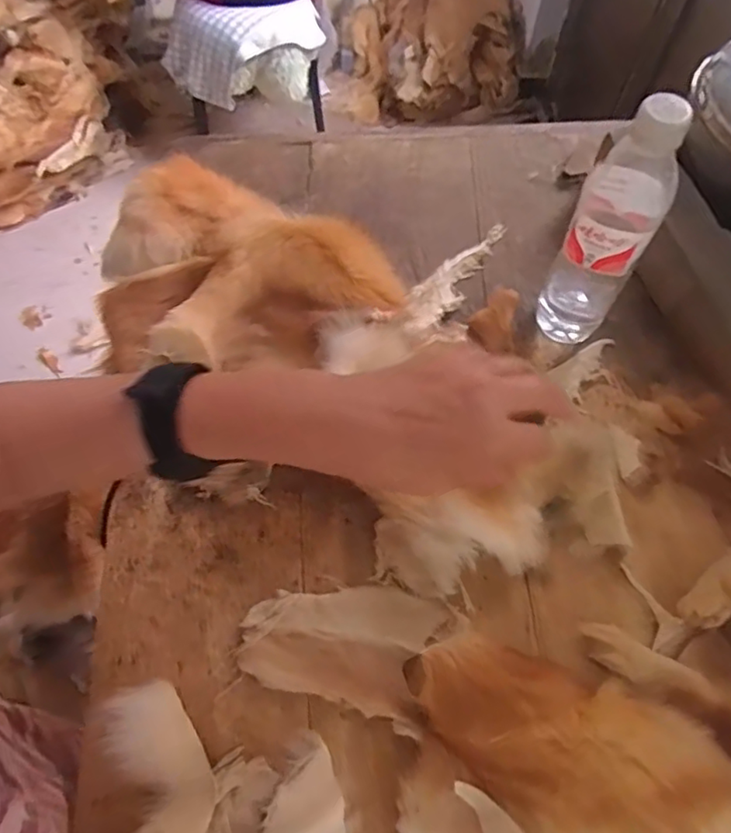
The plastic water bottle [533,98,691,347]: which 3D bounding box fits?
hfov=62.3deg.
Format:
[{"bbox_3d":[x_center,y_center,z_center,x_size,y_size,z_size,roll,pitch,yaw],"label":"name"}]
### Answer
[{"bbox_3d":[0.189,-0.140,0.480,0.061,0.224,0.056,18,64,10],"label":"plastic water bottle"}]

